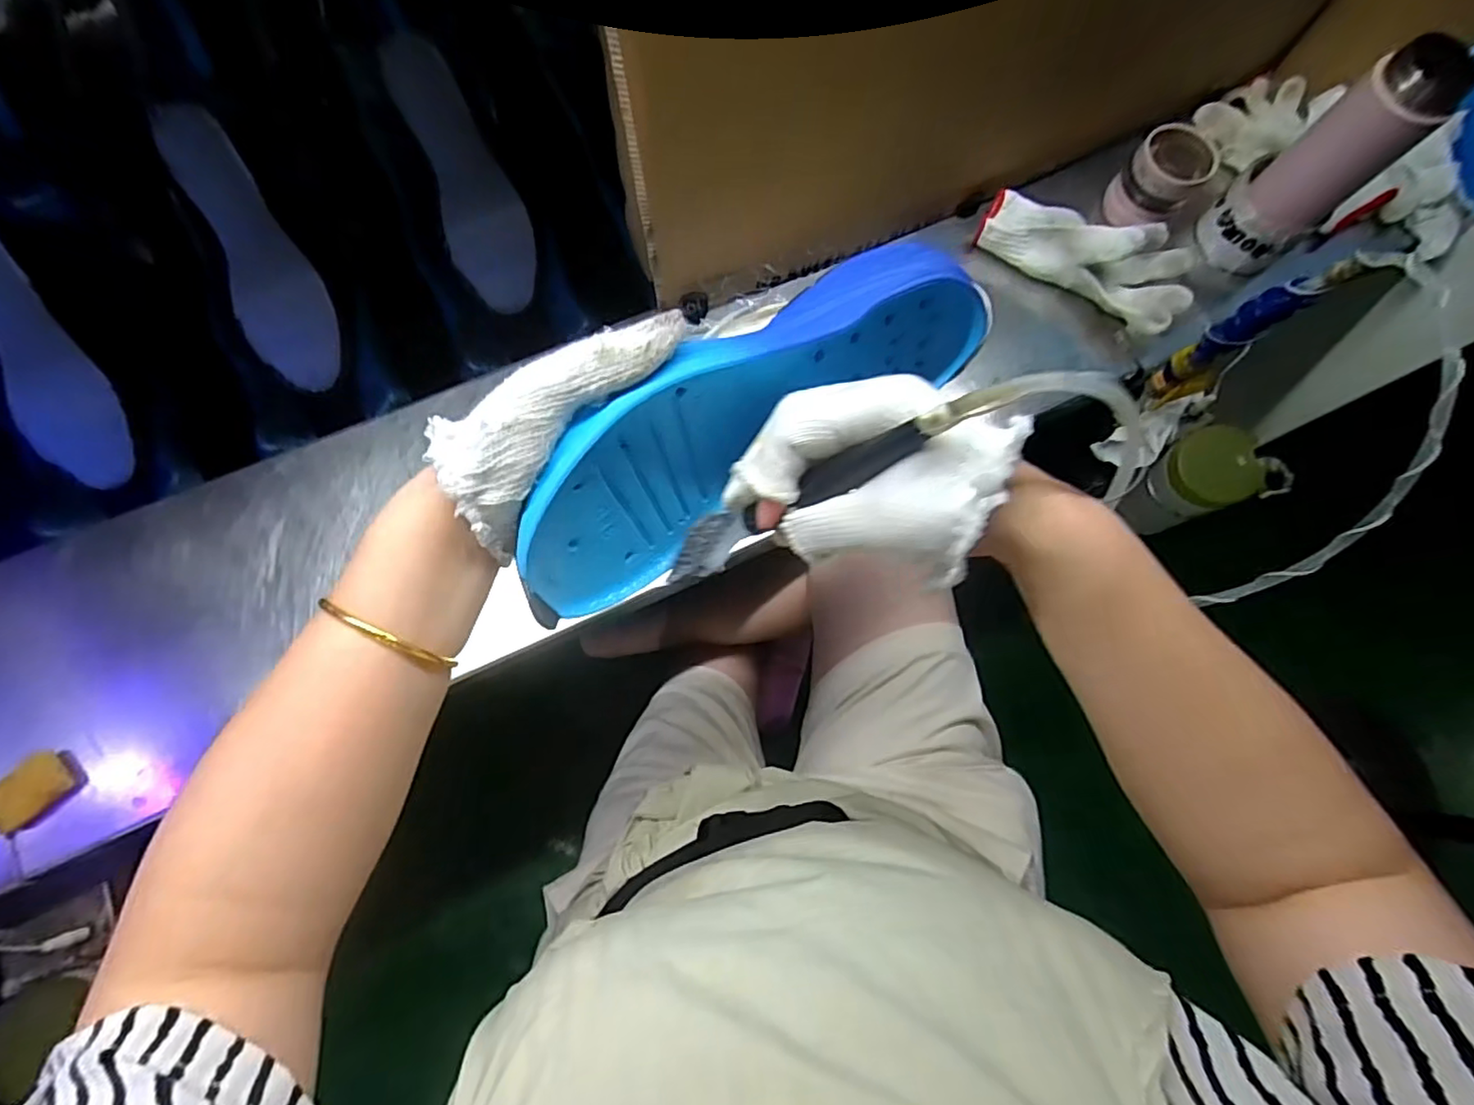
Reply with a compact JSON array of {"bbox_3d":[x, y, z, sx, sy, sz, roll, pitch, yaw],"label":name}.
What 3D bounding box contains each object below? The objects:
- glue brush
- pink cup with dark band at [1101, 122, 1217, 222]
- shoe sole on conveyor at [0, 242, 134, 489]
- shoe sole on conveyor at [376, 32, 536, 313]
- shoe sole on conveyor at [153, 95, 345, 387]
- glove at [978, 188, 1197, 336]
[{"bbox_3d":[0.033,-0.027,0.278,0.019,0.178,0.031,7,65,-44],"label":"glue brush"},{"bbox_3d":[0.388,-0.344,0.579,0.063,0.062,0.062,0,72,0],"label":"pink cup with dark band"},{"bbox_3d":[-0.595,-0.171,0.533,0.078,0.013,0.237,-24,102,-8],"label":"shoe sole on conveyor"},{"bbox_3d":[-0.252,-0.349,0.590,0.075,0.017,0.232,-22,105,-7],"label":"shoe sole on conveyor"},{"bbox_3d":[-0.427,-0.269,0.560,0.074,0.022,0.242,-23,103,-8],"label":"shoe sole on conveyor"},{"bbox_3d":[0.314,-0.269,0.566,0.189,0.053,0.087,26,73,8],"label":"glove"}]

